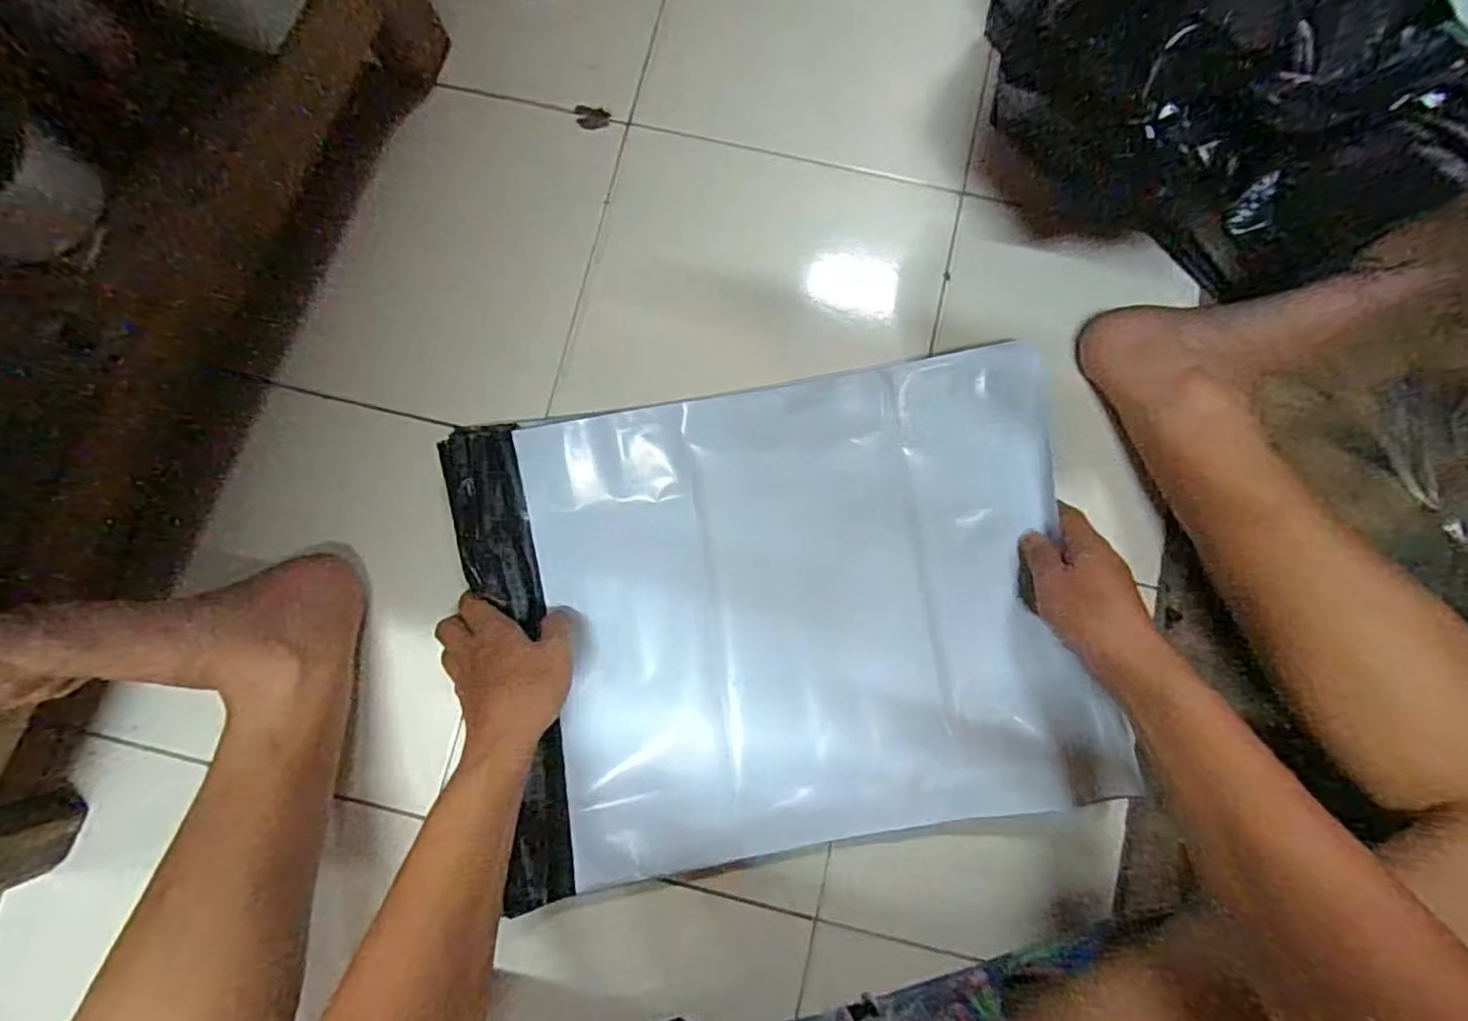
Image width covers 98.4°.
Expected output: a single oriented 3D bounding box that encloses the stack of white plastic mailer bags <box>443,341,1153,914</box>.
[{"bbox_3d":[0.035,0.072,0.474,0.430,0.035,0.336,-10,82,-2],"label":"stack of white plastic mailer bags"}]

